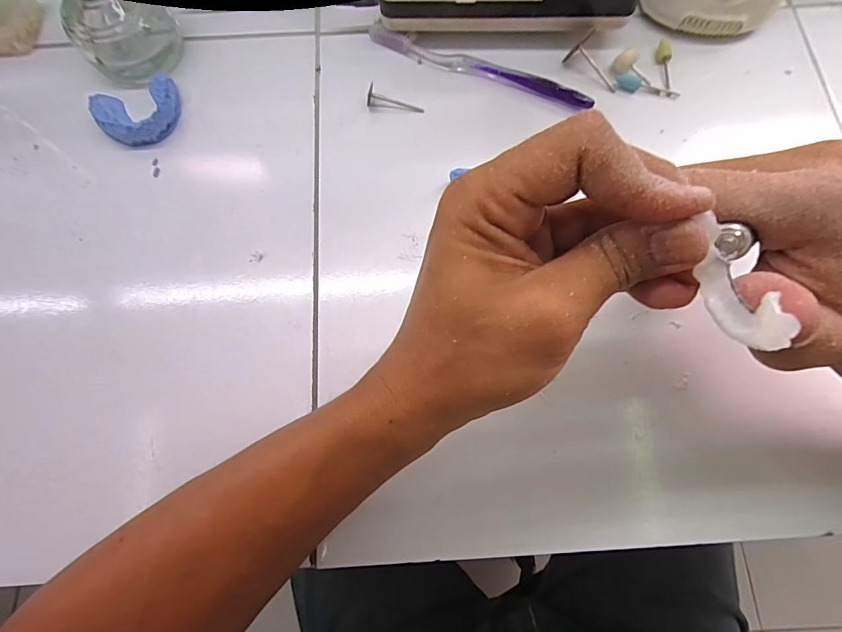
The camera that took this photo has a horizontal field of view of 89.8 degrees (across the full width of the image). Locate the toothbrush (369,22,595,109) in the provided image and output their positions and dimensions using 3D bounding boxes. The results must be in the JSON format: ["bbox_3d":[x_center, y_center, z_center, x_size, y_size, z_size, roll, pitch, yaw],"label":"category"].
[{"bbox_3d":[0.044,-0.198,0.336,0.187,0.008,0.017,23,75,7],"label":"toothbrush"}]

